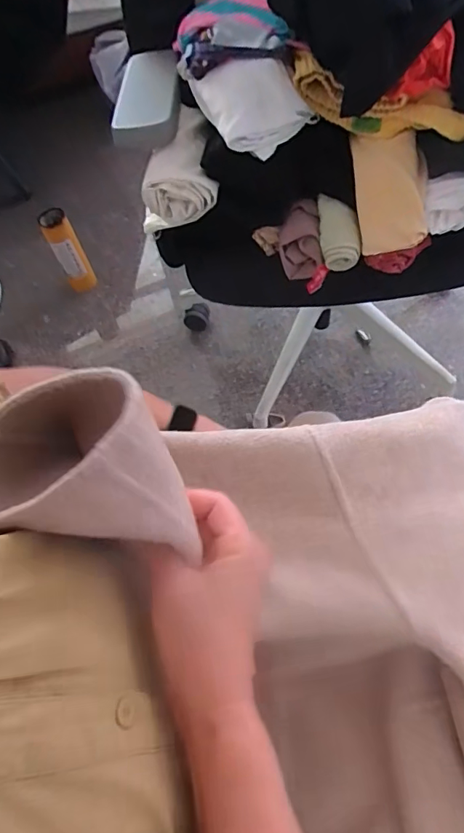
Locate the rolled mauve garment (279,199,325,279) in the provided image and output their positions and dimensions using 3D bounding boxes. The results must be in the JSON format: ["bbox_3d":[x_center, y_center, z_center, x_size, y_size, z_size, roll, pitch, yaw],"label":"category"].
[{"bbox_3d":[0.101,-0.250,0.672,0.069,0.052,0.101,-9,84,13],"label":"rolled mauve garment"}]

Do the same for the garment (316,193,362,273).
[{"bbox_3d":[0.148,-0.249,0.652,0.050,0.043,0.091,-5,88,15],"label":"garment"}]

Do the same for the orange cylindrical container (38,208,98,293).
[{"bbox_3d":[-0.432,-0.433,1.252,0.073,0.068,0.214,-28,100,-12],"label":"orange cylindrical container"}]

